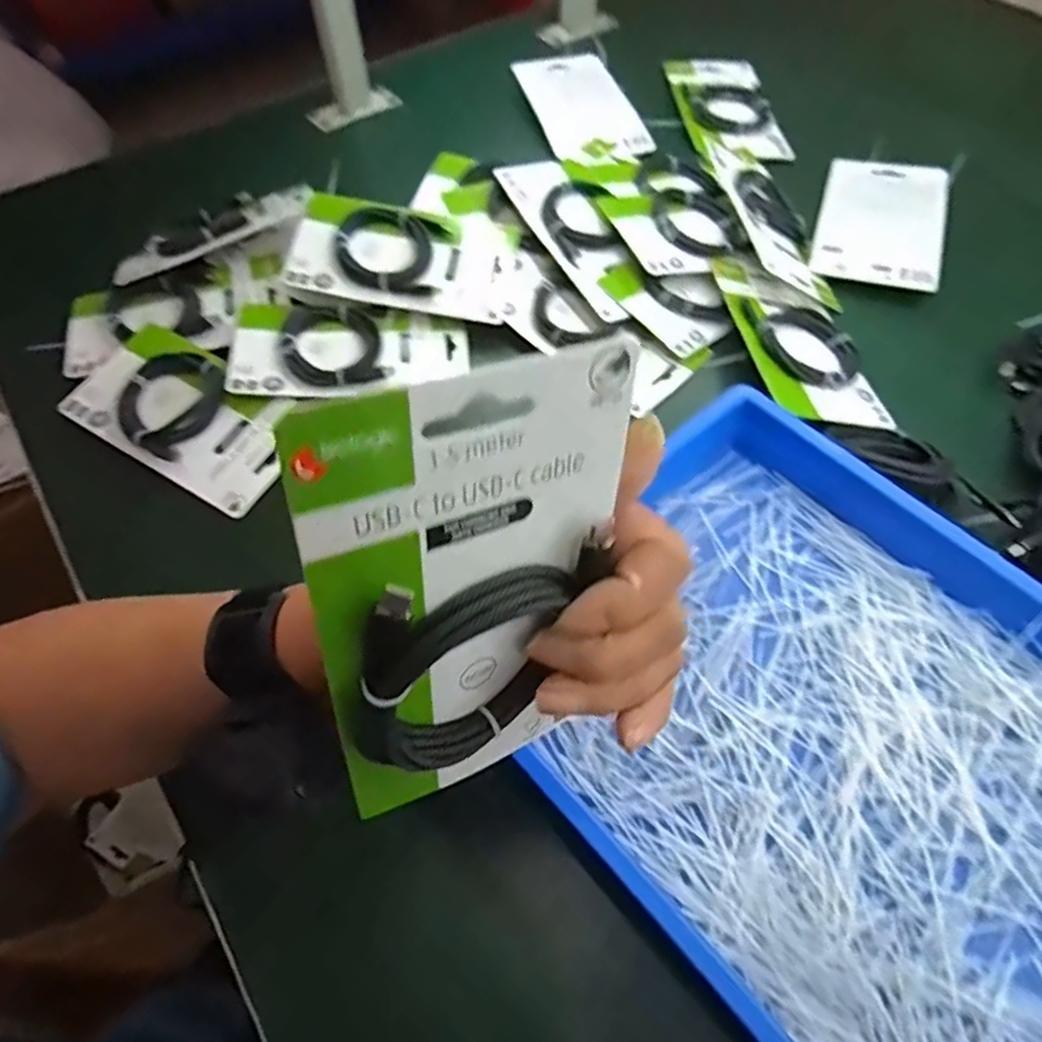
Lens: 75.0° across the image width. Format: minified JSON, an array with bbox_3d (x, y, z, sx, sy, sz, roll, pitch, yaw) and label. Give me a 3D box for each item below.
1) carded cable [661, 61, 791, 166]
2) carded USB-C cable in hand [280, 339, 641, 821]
[{"bbox_3d":[0.220,-0.439,0.728,0.098,0.020,0.185,-6,58,-2],"label":"carded cable"},{"bbox_3d":[-0.014,0.035,0.217,0.095,0.174,0.014,-17,43,-25],"label":"carded USB-C cable in hand"}]

